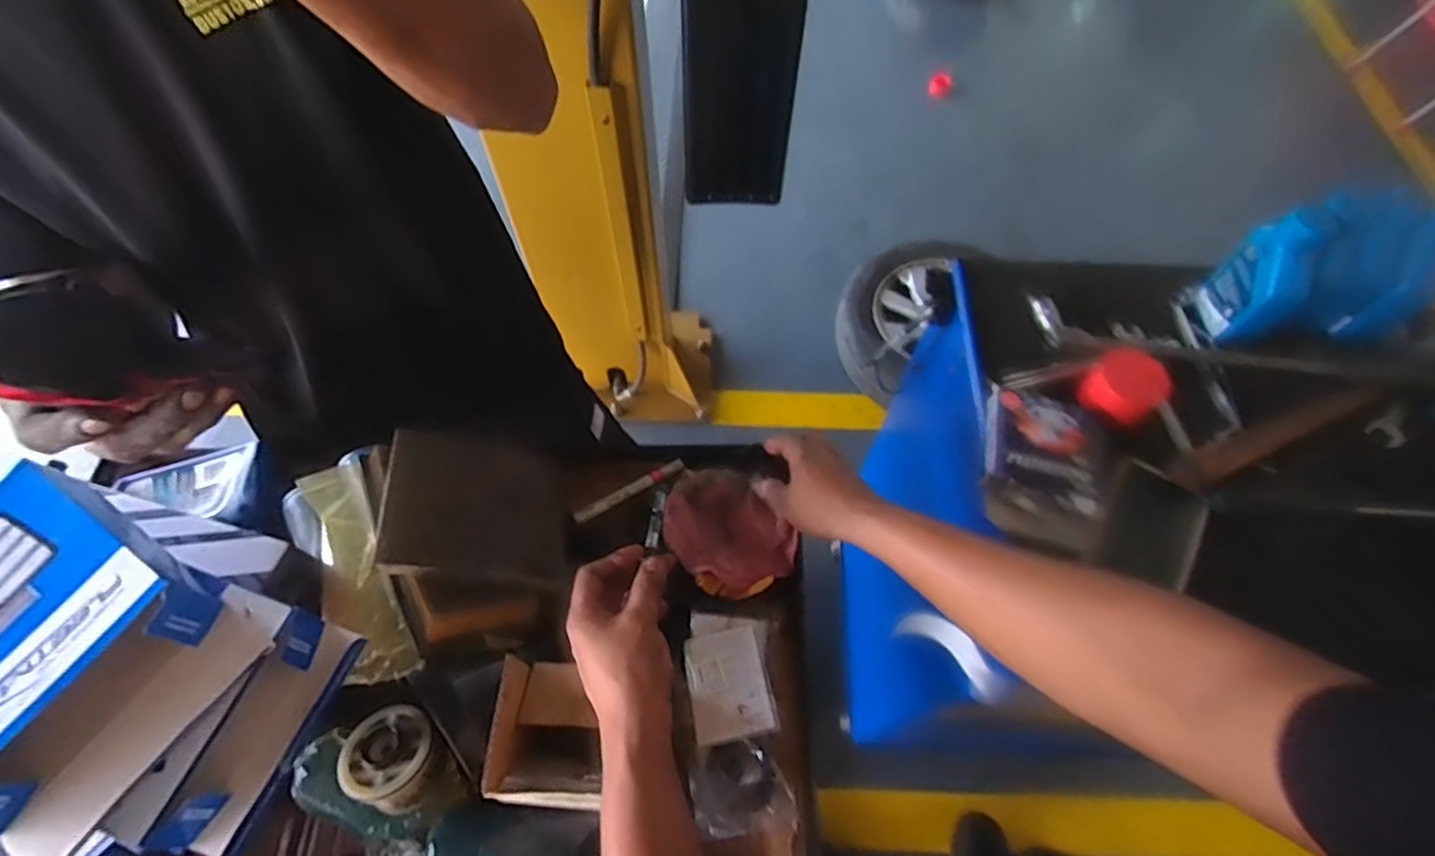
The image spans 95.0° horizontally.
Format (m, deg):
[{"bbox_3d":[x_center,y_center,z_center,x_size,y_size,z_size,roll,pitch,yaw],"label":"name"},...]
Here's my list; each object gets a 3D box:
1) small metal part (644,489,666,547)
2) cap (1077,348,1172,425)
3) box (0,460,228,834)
[{"bbox_3d":[-0.052,0.077,0.550,0.011,0.010,0.052,4,53,3],"label":"small metal part"},{"bbox_3d":[0.388,-0.040,0.625,0.059,0.036,0.064,0,62,1],"label":"cap"},{"bbox_3d":[-0.503,0.150,0.475,0.180,0.066,0.187,31,66,16],"label":"box"}]

